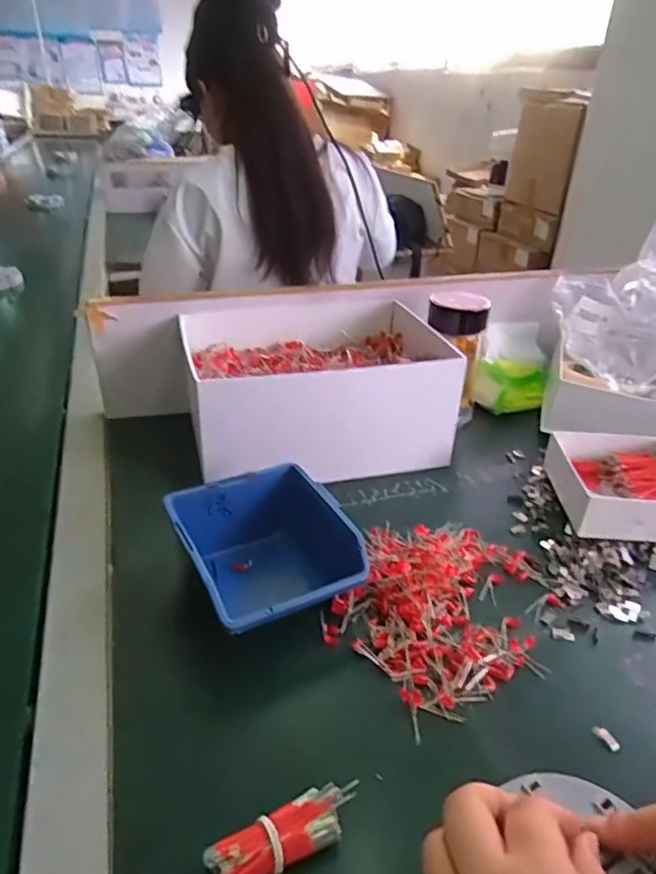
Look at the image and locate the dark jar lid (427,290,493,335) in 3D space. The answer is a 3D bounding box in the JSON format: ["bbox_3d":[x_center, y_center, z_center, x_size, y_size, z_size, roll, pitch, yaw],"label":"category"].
[{"bbox_3d":[0.142,-0.134,0.634,0.057,0.038,0.049,23,37,31],"label":"dark jar lid"}]

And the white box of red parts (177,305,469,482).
[{"bbox_3d":[-0.005,-0.055,0.612,0.263,0.112,0.180,-7,32,-15],"label":"white box of red parts"}]

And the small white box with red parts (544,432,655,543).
[{"bbox_3d":[0.268,0.046,0.528,0.121,0.042,0.124,3,31,2],"label":"small white box with red parts"}]

